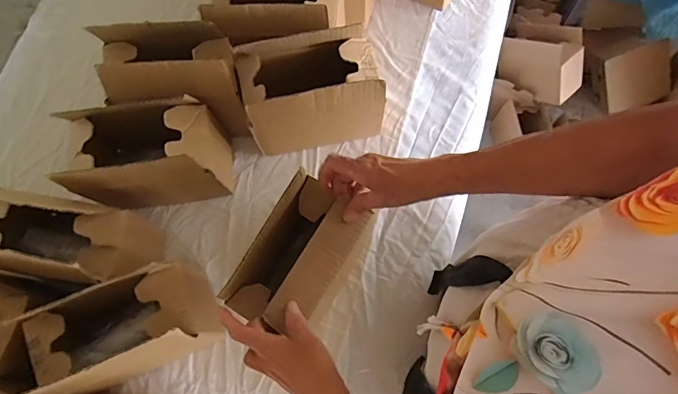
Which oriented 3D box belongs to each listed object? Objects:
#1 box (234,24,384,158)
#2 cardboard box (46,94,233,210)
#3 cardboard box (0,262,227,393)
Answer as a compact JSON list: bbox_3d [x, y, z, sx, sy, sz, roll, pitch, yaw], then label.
[{"bbox_3d":[-0.034,-0.131,0.603,0.169,0.162,0.097,-15,72,-1],"label":"box"},{"bbox_3d":[-0.247,-0.050,0.588,0.178,0.154,0.099,-9,73,-1],"label":"cardboard box"},{"bbox_3d":[-0.248,0.157,0.528,0.199,0.155,0.105,-17,73,-3],"label":"cardboard box"}]

